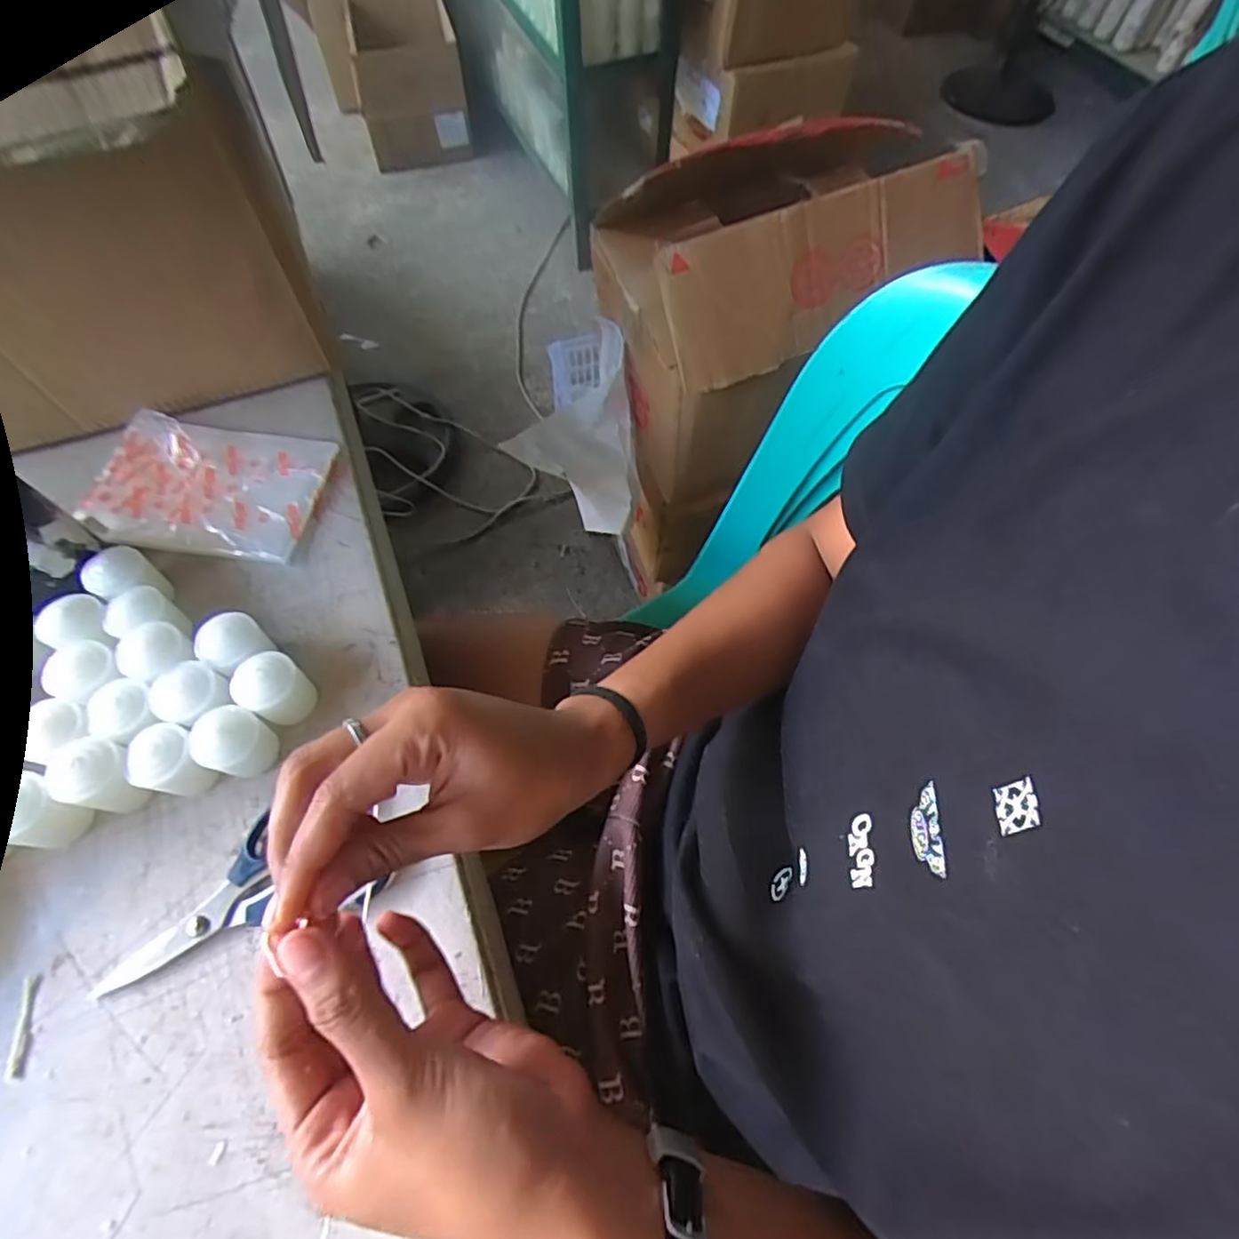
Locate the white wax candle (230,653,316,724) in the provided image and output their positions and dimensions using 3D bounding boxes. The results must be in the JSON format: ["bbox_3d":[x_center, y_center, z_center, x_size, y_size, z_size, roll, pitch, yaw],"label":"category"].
[{"bbox_3d":[-0.219,0.046,0.410,0.030,0.049,0.037,33,65,15],"label":"white wax candle"}]

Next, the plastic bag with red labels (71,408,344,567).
[{"bbox_3d":[-0.325,-0.107,0.503,0.175,0.023,0.117,7,61,1],"label":"plastic bag with red labels"}]

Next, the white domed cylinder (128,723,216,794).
[{"bbox_3d":[-0.271,0.087,0.393,0.036,0.043,0.036,1,61,-2],"label":"white domed cylinder"}]

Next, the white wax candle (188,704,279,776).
[{"bbox_3d":[-0.235,0.077,0.395,0.031,0.047,0.036,26,63,12],"label":"white wax candle"}]

